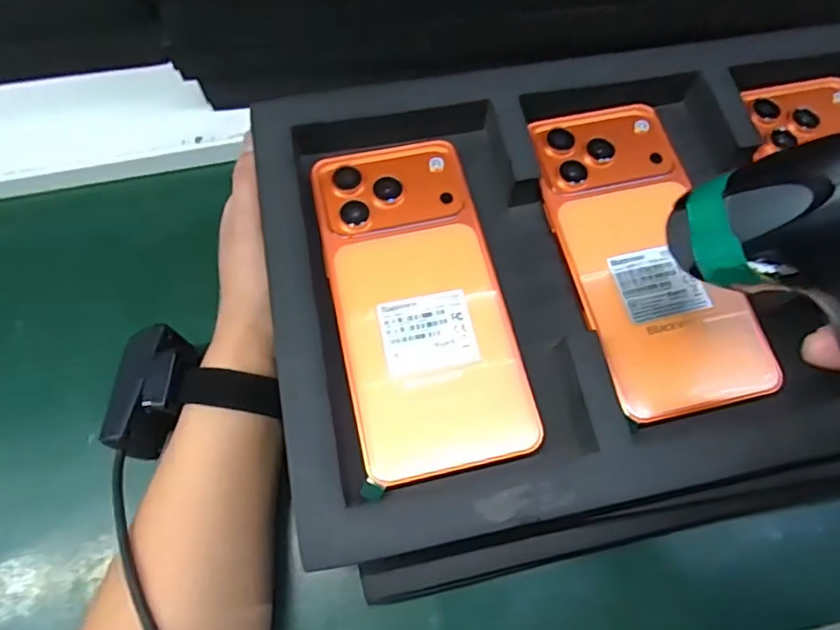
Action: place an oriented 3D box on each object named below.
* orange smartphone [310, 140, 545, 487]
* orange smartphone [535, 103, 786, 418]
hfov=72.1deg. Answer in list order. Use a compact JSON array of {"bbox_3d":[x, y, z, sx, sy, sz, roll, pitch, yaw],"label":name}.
[{"bbox_3d":[-0.001,-0.009,0.268,0.076,0.008,0.160,-12,71,-4],"label":"orange smartphone"},{"bbox_3d":[0.107,-0.034,0.281,0.076,0.007,0.162,-11,69,-6],"label":"orange smartphone"}]

